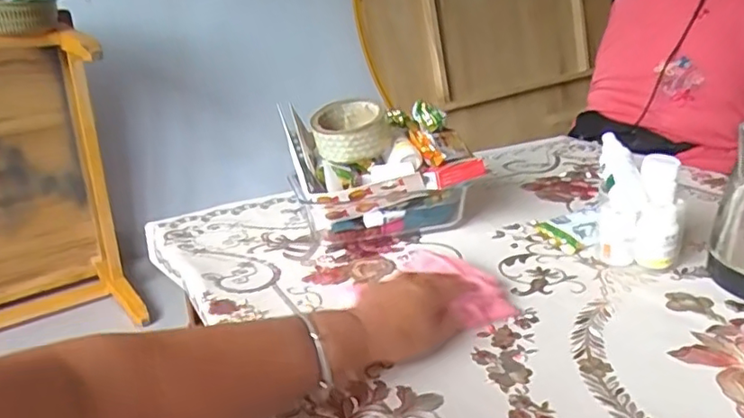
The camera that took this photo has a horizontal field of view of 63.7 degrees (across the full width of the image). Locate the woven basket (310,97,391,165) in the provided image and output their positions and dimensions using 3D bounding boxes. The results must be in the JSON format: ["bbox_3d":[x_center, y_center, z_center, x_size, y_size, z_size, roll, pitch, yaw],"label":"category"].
[{"bbox_3d":[-0.025,-0.094,0.709,0.088,0.059,0.088,-3,22,-1],"label":"woven basket"}]

